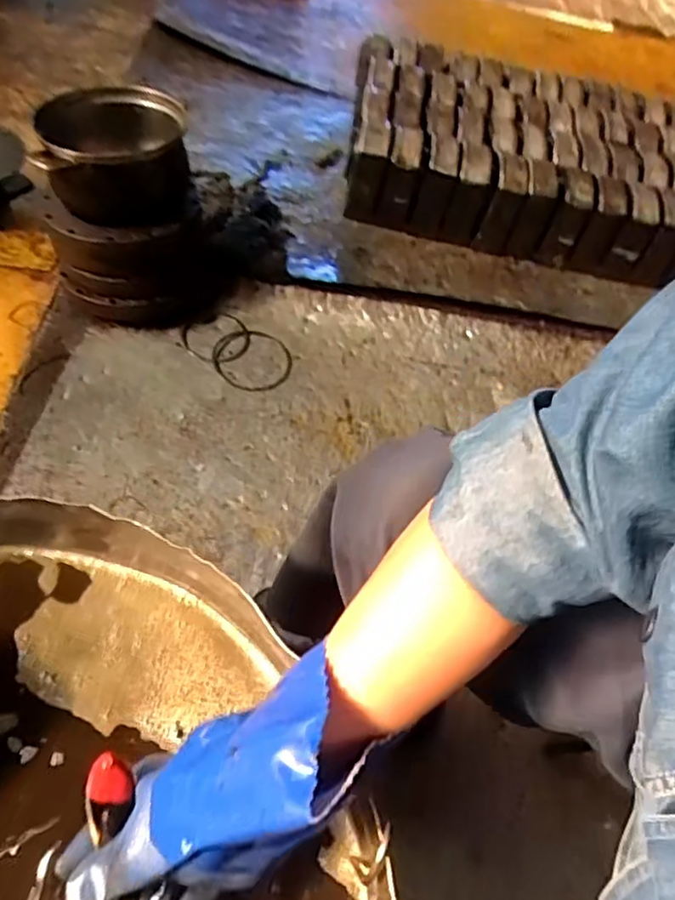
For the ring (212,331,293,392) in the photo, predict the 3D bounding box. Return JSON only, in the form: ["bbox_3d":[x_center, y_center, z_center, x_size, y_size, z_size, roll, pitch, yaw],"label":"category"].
[{"bbox_3d":[-0.147,-0.155,1.107,0.134,0.017,0.133,2,53,-3],"label":"ring"}]

